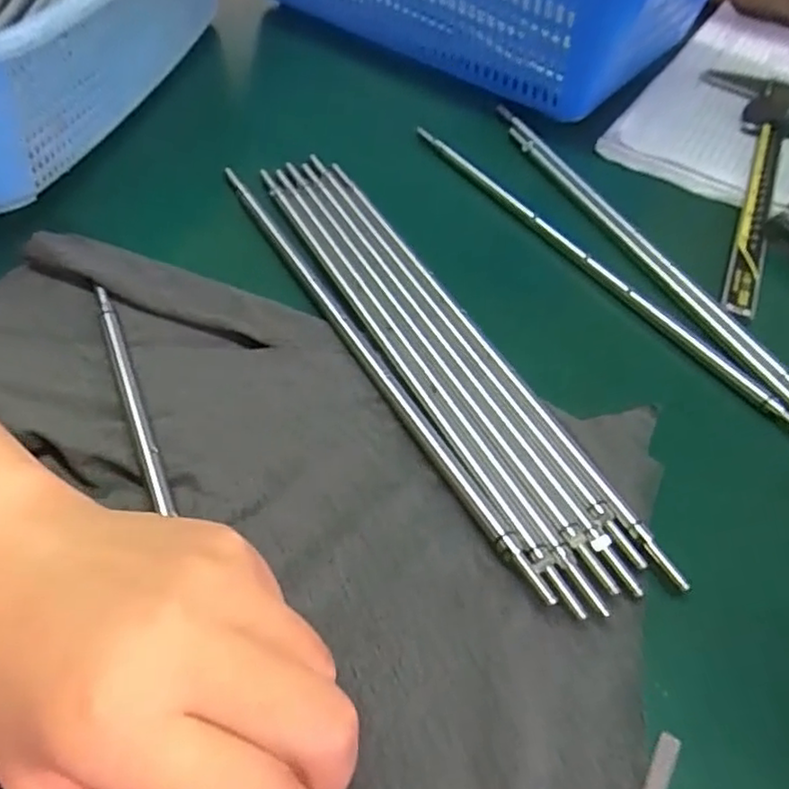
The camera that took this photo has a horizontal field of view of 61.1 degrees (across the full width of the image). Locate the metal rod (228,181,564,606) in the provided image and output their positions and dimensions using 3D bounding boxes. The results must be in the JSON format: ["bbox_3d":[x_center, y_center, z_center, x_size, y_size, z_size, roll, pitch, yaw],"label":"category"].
[{"bbox_3d":[-0.017,-0.023,0.289,0.009,0.008,0.266,-23,57,-22],"label":"metal rod"}]

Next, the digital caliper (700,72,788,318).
[{"bbox_3d":[0.209,-0.143,0.414,0.074,0.012,0.264,27,52,13],"label":"digital caliper"}]

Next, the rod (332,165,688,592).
[{"bbox_3d":[0.034,-0.030,0.299,0.009,0.004,0.269,-21,56,-21],"label":"rod"}]

